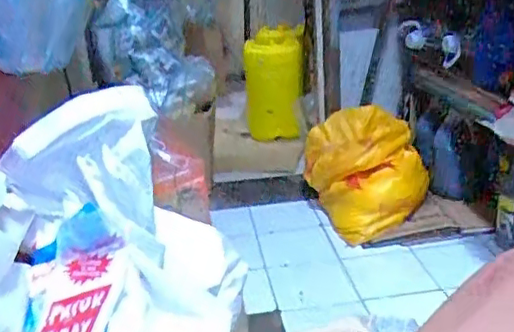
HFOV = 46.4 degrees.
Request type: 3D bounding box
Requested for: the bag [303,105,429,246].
[{"bbox_3d":[0.344,0.010,1.842,0.338,0.300,0.348,-5,22,-5],"label":"bag"}]

